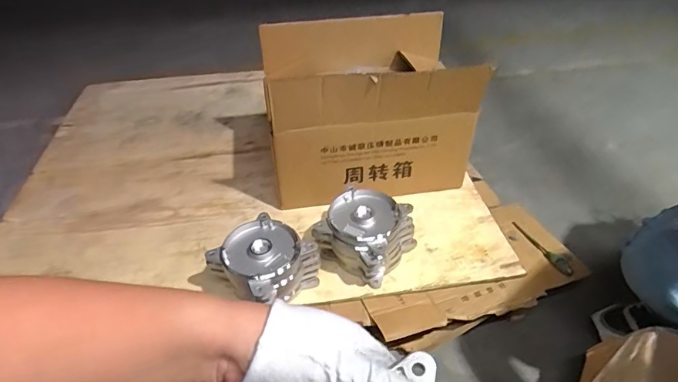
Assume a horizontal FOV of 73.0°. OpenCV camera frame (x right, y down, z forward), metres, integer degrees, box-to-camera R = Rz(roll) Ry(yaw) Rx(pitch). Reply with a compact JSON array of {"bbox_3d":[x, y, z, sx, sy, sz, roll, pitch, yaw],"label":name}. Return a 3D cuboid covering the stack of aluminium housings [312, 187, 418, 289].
[{"bbox_3d":[0.051,0.080,0.868,0.136,0.105,0.141,25,47,28],"label":"stack of aluminium housings"}]

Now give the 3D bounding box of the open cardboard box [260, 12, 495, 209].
[{"bbox_3d":[0.062,-0.185,1.050,0.437,0.320,0.304,-4,40,-2],"label":"open cardboard box"}]

